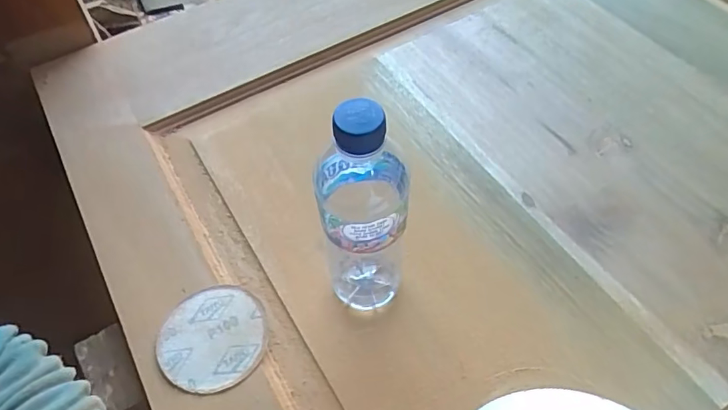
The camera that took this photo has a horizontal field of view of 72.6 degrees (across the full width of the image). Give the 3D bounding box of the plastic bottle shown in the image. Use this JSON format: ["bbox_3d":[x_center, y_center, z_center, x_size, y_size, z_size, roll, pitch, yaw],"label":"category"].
[{"bbox_3d":[-0.001,0.010,0.385,0.072,0.229,0.072,3,55,3],"label":"plastic bottle"}]

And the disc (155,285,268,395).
[{"bbox_3d":[-0.135,0.118,0.441,0.092,0.005,0.092,-4,58,-4],"label":"disc"}]

